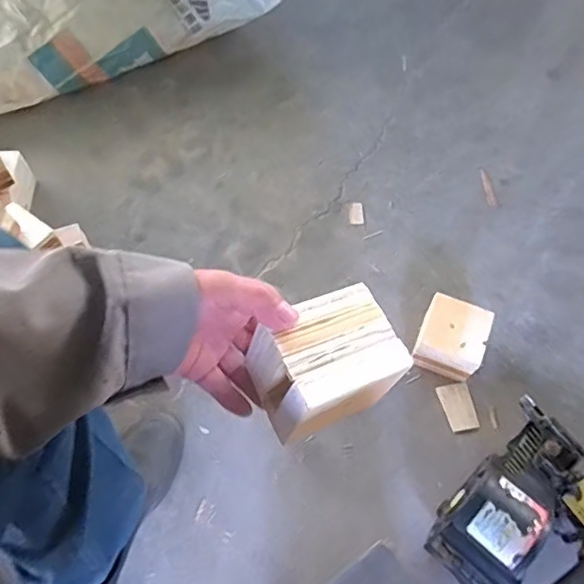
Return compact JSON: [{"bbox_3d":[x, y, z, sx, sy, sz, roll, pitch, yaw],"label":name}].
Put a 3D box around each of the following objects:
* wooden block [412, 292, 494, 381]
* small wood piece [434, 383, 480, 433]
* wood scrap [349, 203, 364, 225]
[{"bbox_3d":[0.241,0.075,0.870,0.091,0.086,0.099,20,62,10],"label":"wooden block"},{"bbox_3d":[0.250,0.174,0.854,0.049,0.012,0.071,-11,60,-8],"label":"small wood piece"},{"bbox_3d":[0.117,-0.143,1.034,0.026,0.004,0.048,1,59,-1],"label":"wood scrap"}]

